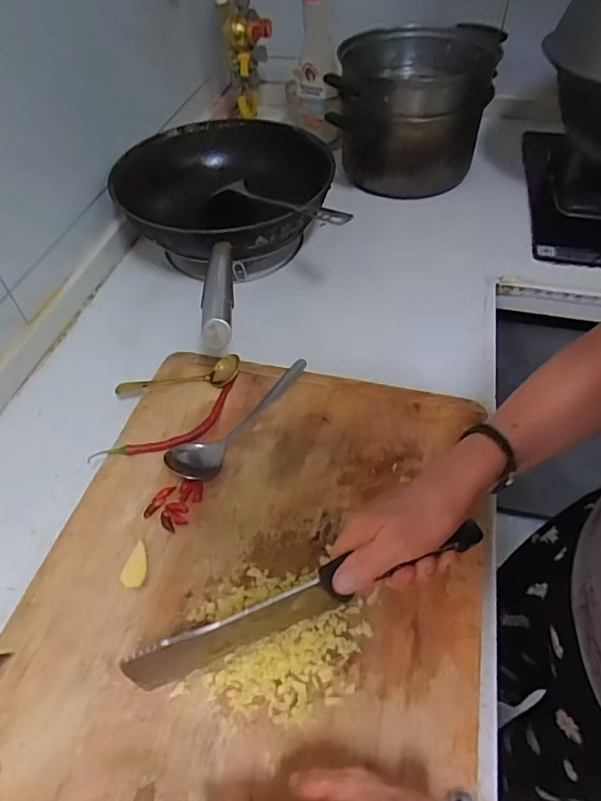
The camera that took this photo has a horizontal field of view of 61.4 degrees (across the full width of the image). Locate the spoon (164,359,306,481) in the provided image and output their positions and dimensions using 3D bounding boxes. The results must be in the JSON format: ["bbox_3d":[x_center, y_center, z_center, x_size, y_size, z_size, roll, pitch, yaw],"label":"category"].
[{"bbox_3d":[-0.071,0.012,0.561,0.053,0.029,0.198,25,57,22],"label":"spoon"}]

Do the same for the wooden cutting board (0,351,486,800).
[{"bbox_3d":[-0.058,0.195,0.422,0.380,0.033,0.581,8,53,11],"label":"wooden cutting board"}]

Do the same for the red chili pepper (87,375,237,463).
[{"bbox_3d":[-0.140,0.033,0.553,0.172,0.021,0.040,-28,54,-17],"label":"red chili pepper"}]

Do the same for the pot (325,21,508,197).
[{"bbox_3d":[0.190,-0.493,0.860,0.245,0.198,0.287,11,52,11],"label":"pot"}]

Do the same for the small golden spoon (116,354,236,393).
[{"bbox_3d":[-0.146,-0.029,0.599,0.146,0.023,0.039,-3,51,2],"label":"small golden spoon"}]

